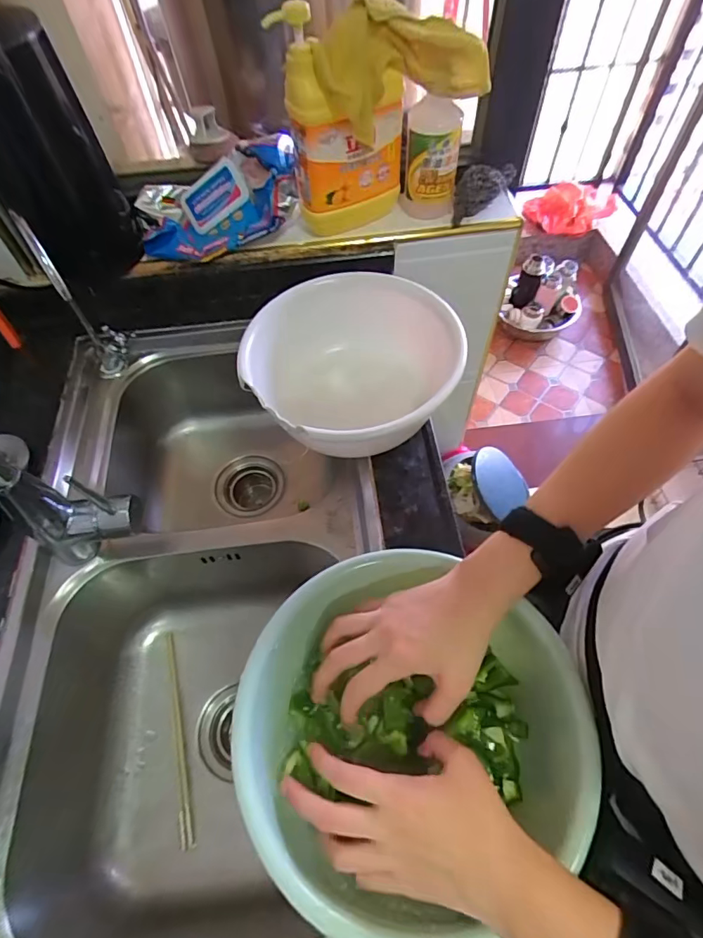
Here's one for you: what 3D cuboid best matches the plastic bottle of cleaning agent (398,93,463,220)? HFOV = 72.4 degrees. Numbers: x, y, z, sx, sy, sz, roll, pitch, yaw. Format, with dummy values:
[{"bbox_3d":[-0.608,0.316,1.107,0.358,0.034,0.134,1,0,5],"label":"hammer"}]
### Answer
[{"bbox_3d":[0.112,-0.439,0.680,0.077,0.136,0.058,13,60,10],"label":"plastic bottle of cleaning agent"}]

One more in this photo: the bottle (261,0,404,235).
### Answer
[{"bbox_3d":[-0.006,-0.444,0.629,0.150,0.231,0.079,-3,59,1],"label":"bottle"}]

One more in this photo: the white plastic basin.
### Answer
[{"bbox_3d":[0.010,-0.113,0.588,0.220,0.117,0.235,-1,59,2],"label":"white plastic basin"}]

